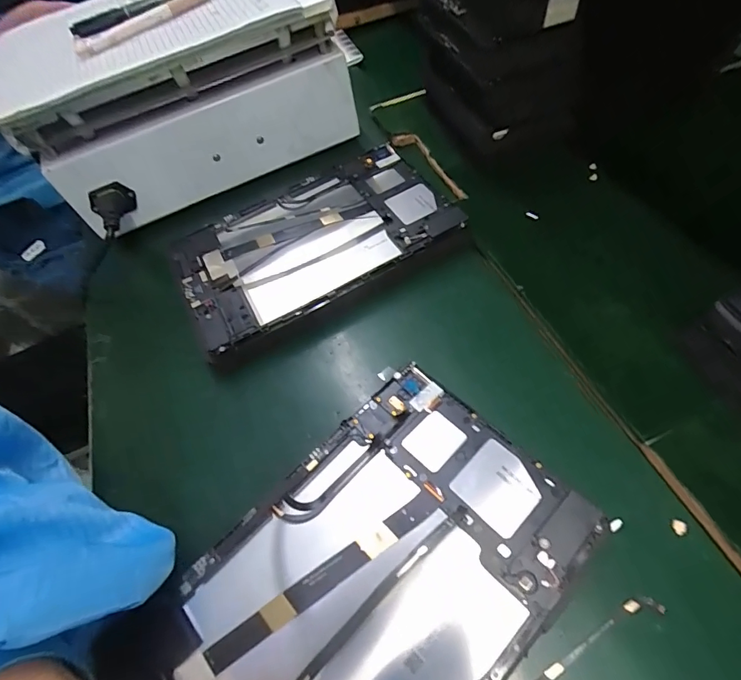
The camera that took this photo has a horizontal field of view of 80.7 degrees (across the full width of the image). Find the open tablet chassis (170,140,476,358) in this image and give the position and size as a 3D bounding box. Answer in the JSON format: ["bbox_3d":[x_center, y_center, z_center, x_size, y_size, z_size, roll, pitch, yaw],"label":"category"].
[{"bbox_3d":[-0.055,-0.090,0.394,0.233,0.016,0.151,-29,57,-8],"label":"open tablet chassis"}]

